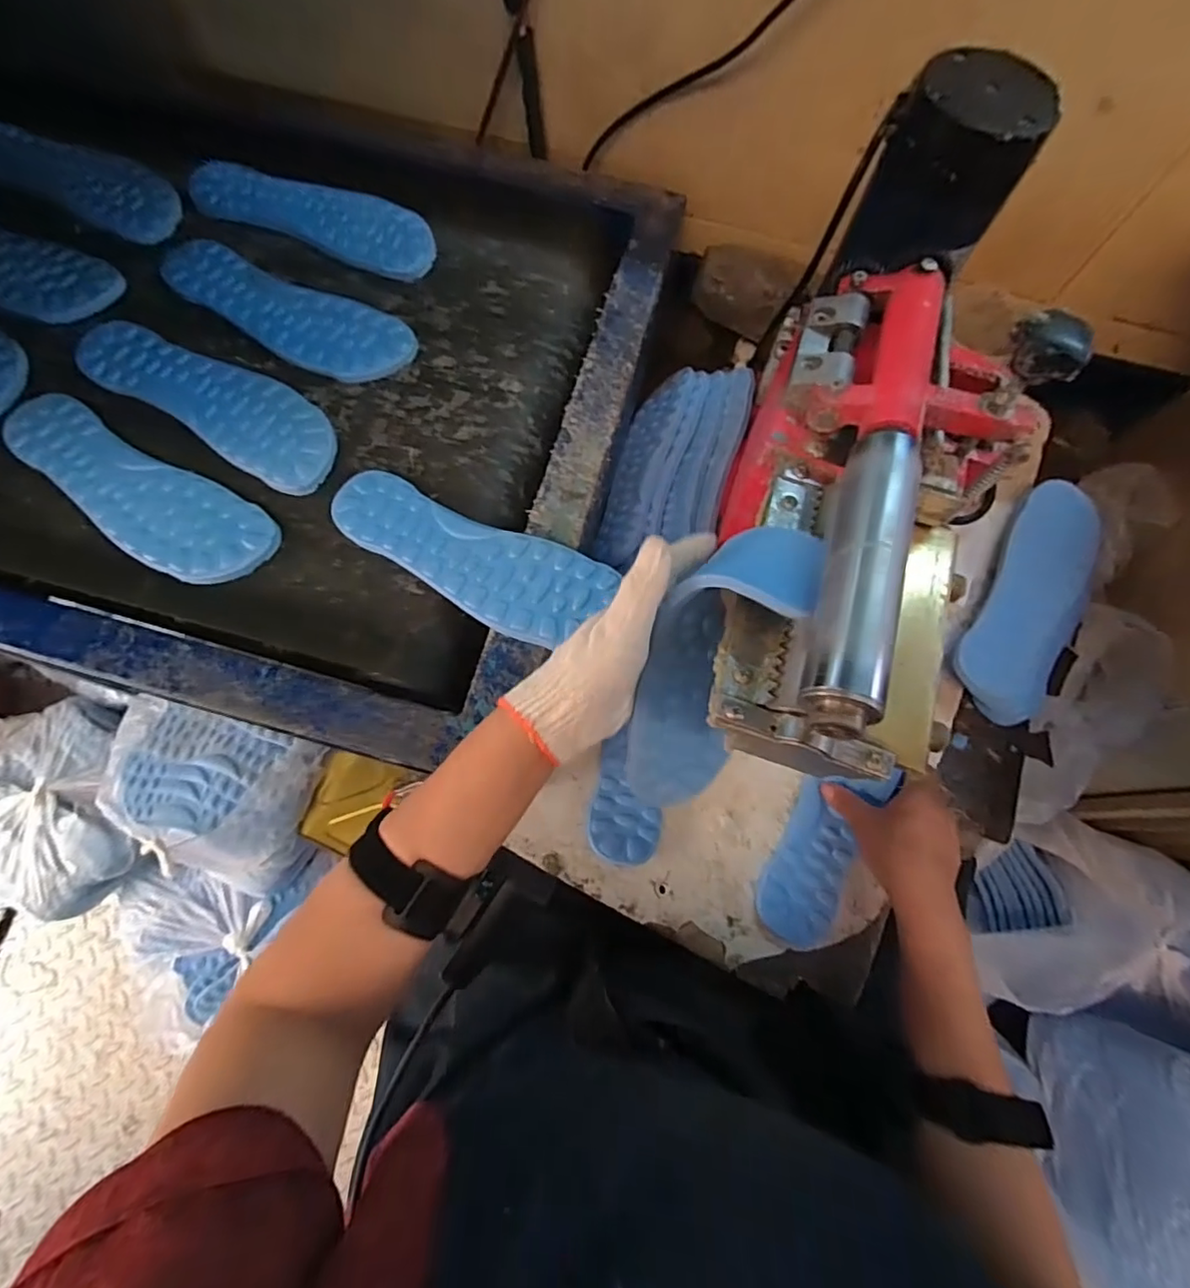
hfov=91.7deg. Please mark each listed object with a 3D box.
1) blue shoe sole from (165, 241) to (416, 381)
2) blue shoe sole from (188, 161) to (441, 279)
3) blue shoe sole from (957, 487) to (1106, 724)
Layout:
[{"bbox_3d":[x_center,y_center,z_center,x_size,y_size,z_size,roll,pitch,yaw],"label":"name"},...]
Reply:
[{"bbox_3d":[-0.280,-0.297,0.509,0.251,0.015,0.074,27,74,6],"label":"blue shoe sole"},{"bbox_3d":[-0.267,-0.411,0.549,0.249,0.007,0.075,23,73,5],"label":"blue shoe sole"},{"bbox_3d":[0.425,-0.041,0.552,0.098,0.057,0.249,28,74,7],"label":"blue shoe sole"}]

